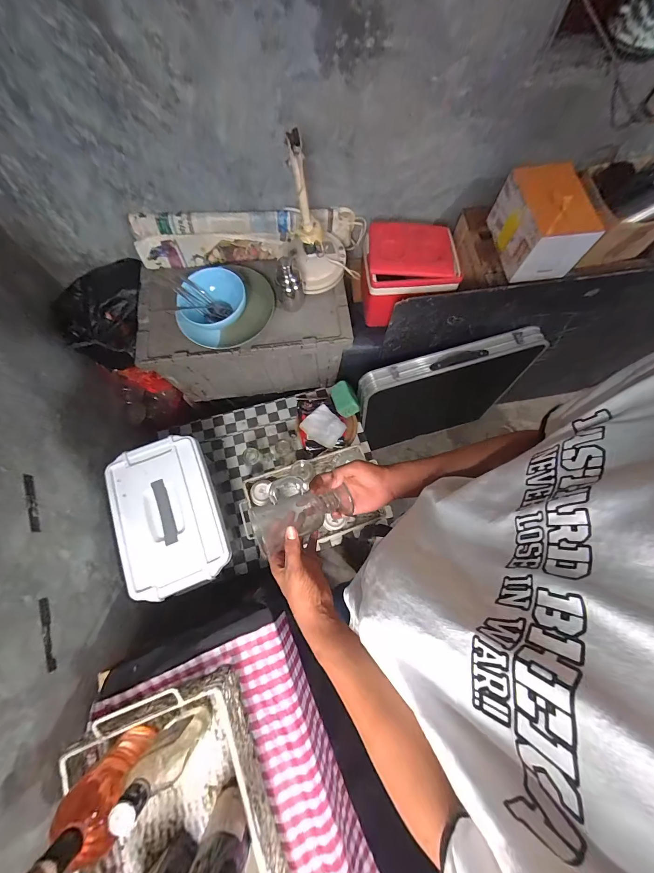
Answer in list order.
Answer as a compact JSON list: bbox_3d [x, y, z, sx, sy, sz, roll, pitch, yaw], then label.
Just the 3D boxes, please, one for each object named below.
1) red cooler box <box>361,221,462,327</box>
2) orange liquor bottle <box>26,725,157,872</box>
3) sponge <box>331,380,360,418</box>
[{"bbox_3d":[0.233,-0.463,0.946,0.250,0.222,0.175,0,72,0],"label":"red cooler box"},{"bbox_3d":[-0.327,0.516,0.442,0.073,0.218,0.072,2,72,1],"label":"orange liquor bottle"},{"bbox_3d":[0.056,-0.125,1.043,0.074,0.067,0.099,-22,73,-7],"label":"sponge"}]

